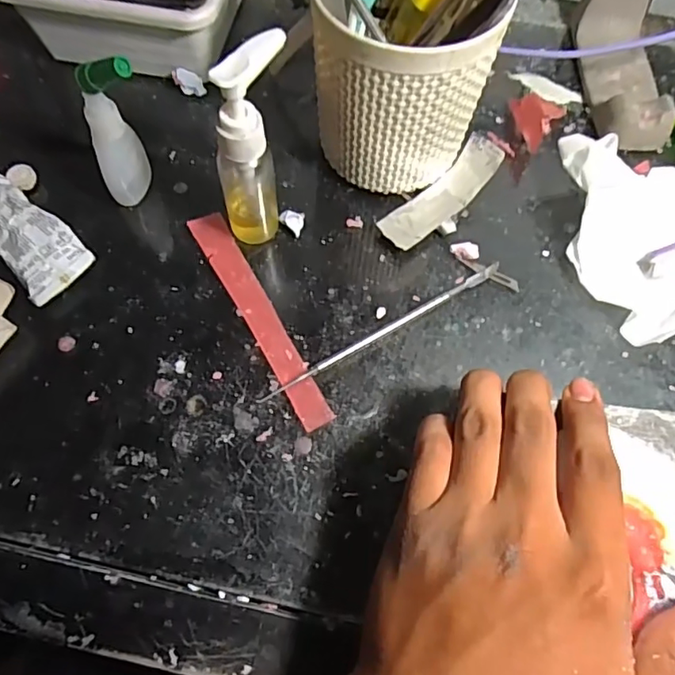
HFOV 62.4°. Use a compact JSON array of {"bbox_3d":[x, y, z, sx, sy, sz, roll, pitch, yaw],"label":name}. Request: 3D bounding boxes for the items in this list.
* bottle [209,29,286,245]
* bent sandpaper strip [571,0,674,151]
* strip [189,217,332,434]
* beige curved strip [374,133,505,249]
[{"bbox_3d":[-0.043,-0.094,0.287,0.038,0.114,0.035,-7,67,-4],"label":"bottle"},{"bbox_3d":[0.198,-0.187,0.380,0.048,0.040,0.127,0,66,-2],"label":"bent sandpaper strip"},{"bbox_3d":[-0.044,-0.013,0.313,0.019,0.004,0.145,-26,71,-16],"label":"strip"},{"bbox_3d":[0.062,-0.086,0.334,0.082,0.030,0.027,-42,73,-17],"label":"beige curved strip"}]

